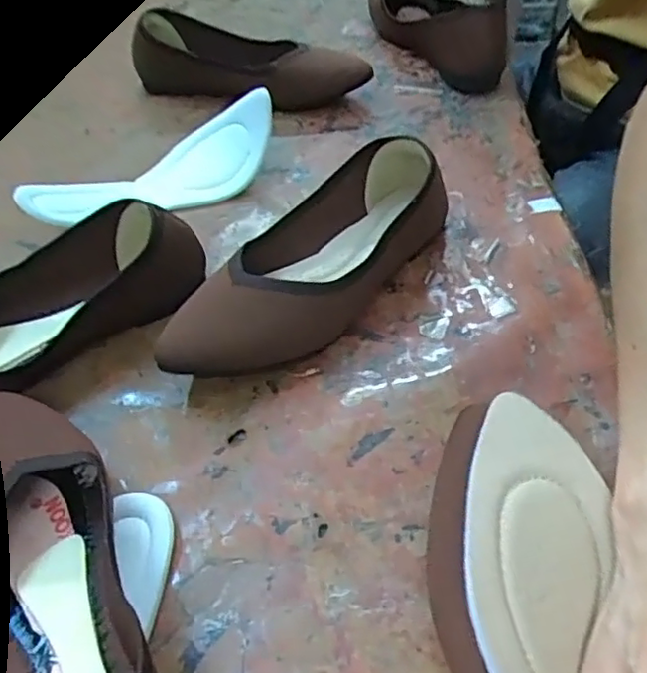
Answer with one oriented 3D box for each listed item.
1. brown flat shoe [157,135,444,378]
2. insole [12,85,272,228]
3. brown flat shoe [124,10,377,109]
[{"bbox_3d":[-0.008,-0.052,0.427,0.088,0.060,0.240,31,57,29],"label":"brown flat shoe"},{"bbox_3d":[-0.137,-0.145,0.519,0.221,0.060,0.052,-25,50,-16],"label":"insole"},{"bbox_3d":[-0.078,-0.285,0.645,0.244,0.058,0.071,14,51,17],"label":"brown flat shoe"}]

